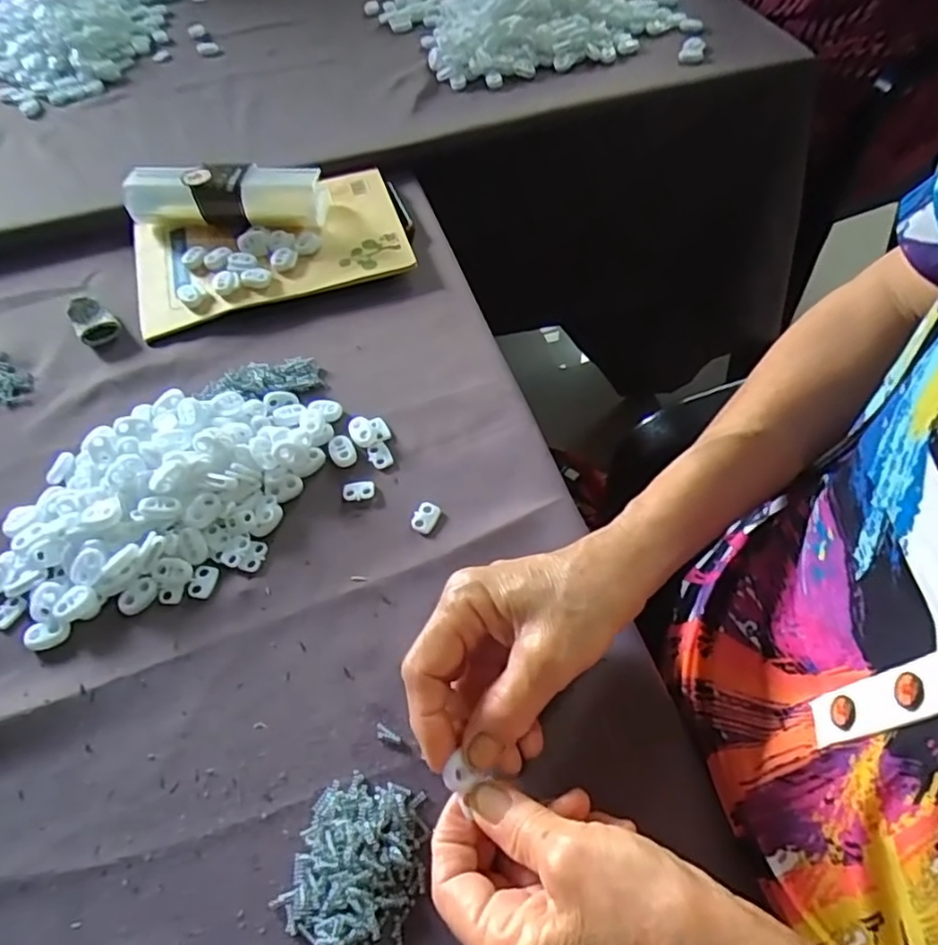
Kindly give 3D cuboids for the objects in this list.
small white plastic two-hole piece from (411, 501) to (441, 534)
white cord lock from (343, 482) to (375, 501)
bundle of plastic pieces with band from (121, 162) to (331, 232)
[{"bbox_3d":[-0.025,0.026,0.366,0.013,0.004,0.019,22,61,18],"label":"small white plastic two-hole piece"},{"bbox_3d":[-0.066,0.011,0.379,0.019,0.004,0.011,-8,56,-1],"label":"white cord lock"},{"bbox_3d":[-0.193,-0.217,0.495,0.153,0.039,0.037,2,57,5],"label":"bundle of plastic pieces with band"}]

